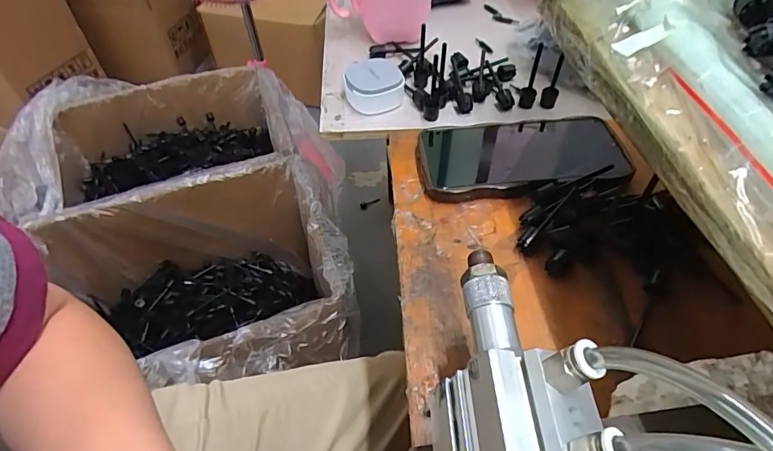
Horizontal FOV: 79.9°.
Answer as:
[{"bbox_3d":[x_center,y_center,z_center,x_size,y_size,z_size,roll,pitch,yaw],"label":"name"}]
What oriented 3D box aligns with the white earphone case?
[{"bbox_3d":[-0.013,-0.139,0.450,0.055,0.030,0.055,-11,51,-8],"label":"white earphone case"}]

